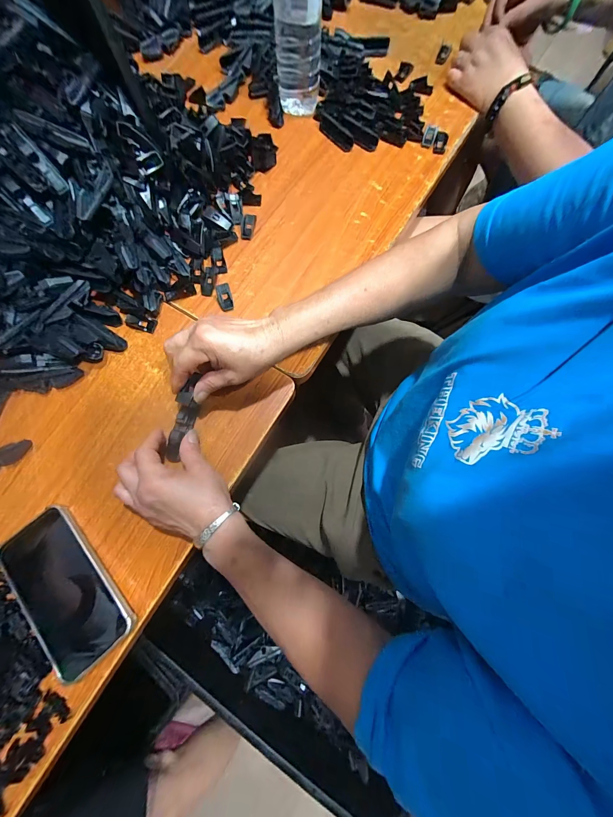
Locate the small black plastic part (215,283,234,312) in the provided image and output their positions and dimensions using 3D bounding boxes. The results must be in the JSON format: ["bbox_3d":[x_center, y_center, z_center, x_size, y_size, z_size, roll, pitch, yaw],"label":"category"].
[{"bbox_3d":[-0.114,-0.154,0.398,0.019,0.004,0.043,-15,78,-3],"label":"small black plastic part"}]

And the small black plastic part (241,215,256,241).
[{"bbox_3d":[-0.086,-0.268,0.426,0.018,0.004,0.044,7,78,2],"label":"small black plastic part"}]

